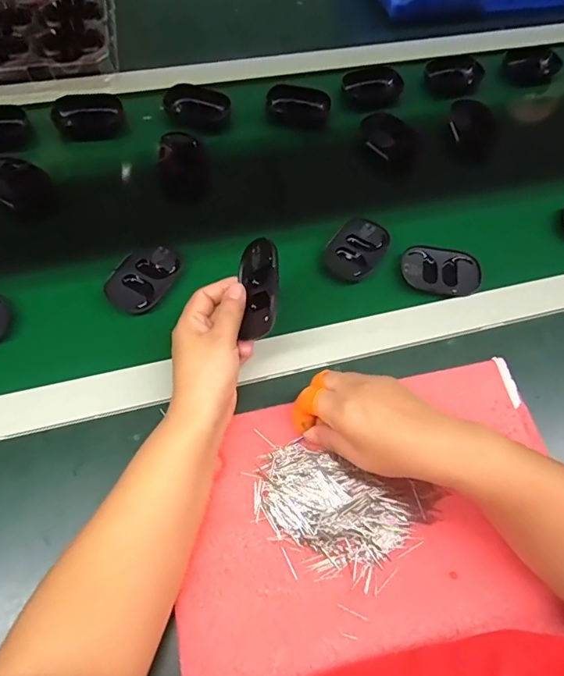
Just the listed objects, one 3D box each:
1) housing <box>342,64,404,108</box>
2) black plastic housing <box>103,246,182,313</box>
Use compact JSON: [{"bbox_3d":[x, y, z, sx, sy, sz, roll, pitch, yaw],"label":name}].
[{"bbox_3d":[0.128,-0.360,0.656,0.082,0.025,0.053,-19,67,-12],"label":"housing"},{"bbox_3d":[-0.146,-0.064,0.490,0.055,0.011,0.085,26,66,8],"label":"black plastic housing"}]

